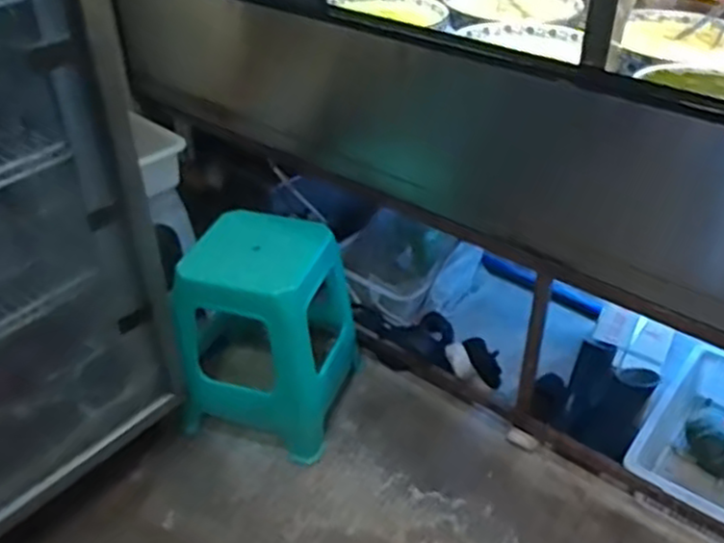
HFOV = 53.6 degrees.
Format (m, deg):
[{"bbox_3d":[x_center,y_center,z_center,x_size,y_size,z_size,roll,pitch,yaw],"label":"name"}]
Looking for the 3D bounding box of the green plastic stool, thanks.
[{"bbox_3d":[-0.218,0.147,1.653,0.338,0.446,0.327,7,37,11],"label":"green plastic stool"}]

